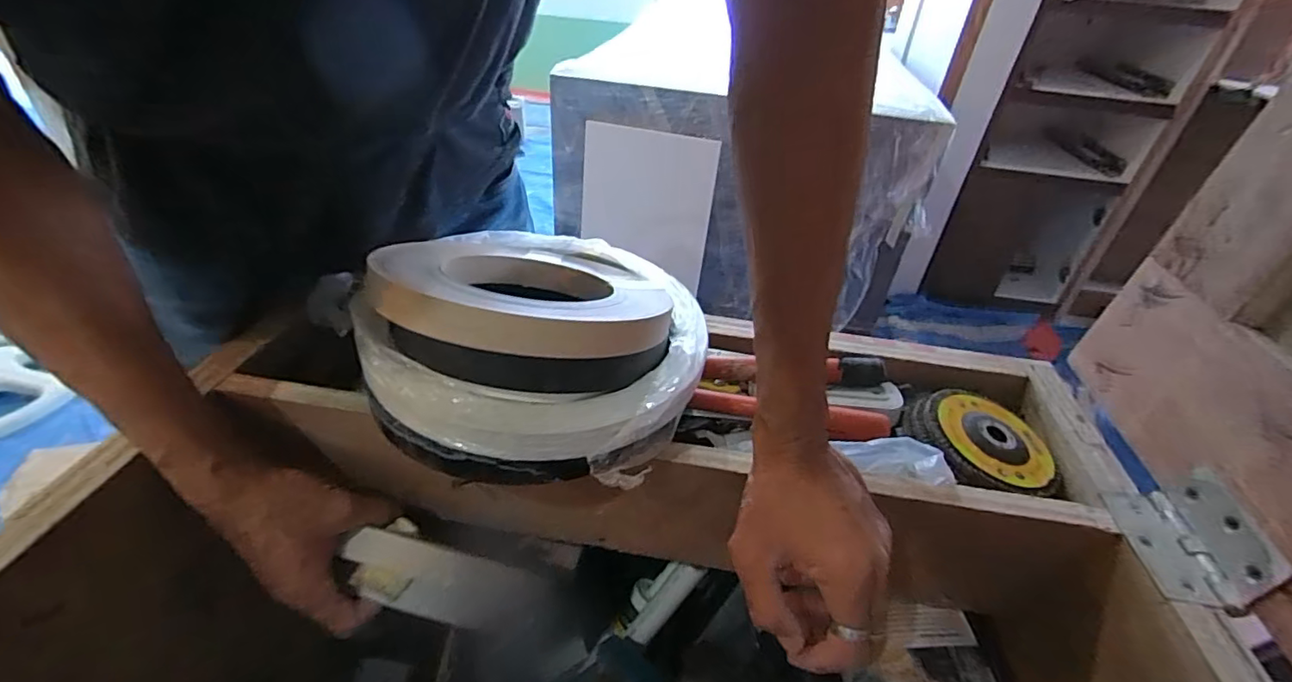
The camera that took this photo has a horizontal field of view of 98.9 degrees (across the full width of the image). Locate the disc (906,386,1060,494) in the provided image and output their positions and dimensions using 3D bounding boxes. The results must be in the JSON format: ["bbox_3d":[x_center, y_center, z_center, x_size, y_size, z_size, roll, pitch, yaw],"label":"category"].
[{"bbox_3d":[0.254,0.075,0.412,0.105,0.024,0.102,3,37,-2],"label":"disc"}]

